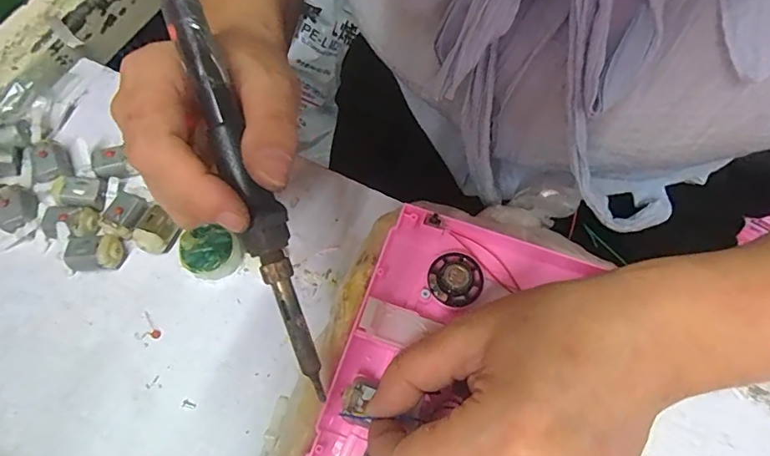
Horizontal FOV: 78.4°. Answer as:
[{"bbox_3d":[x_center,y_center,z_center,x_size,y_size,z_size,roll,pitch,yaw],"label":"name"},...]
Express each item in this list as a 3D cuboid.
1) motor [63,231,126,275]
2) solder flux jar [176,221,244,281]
[{"bbox_3d":[-0.171,0.015,0.279,0.031,0.017,0.021,2,66,0],"label":"motor"},{"bbox_3d":[-0.105,0.014,0.280,0.033,0.020,0.030,0,66,0],"label":"solder flux jar"}]

